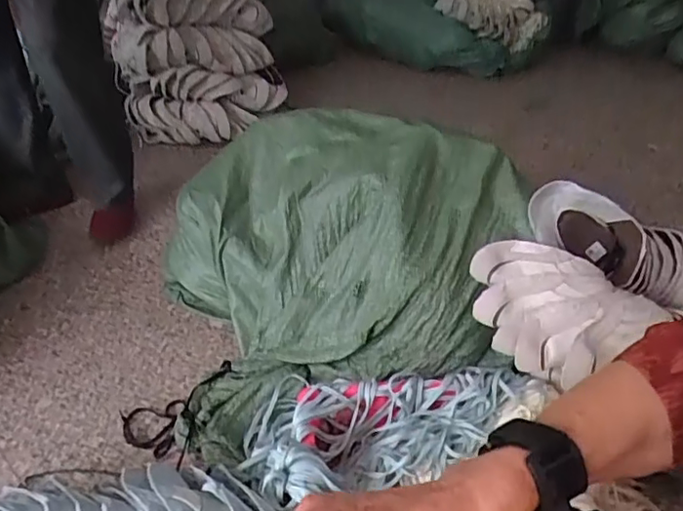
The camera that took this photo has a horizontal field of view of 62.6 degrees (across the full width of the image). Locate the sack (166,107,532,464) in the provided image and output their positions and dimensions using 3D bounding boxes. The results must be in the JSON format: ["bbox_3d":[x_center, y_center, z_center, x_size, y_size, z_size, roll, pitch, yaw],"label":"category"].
[{"bbox_3d":[-0.029,0.009,1.031,0.570,0.461,0.503,-7,38,-12],"label":"sack"}]

